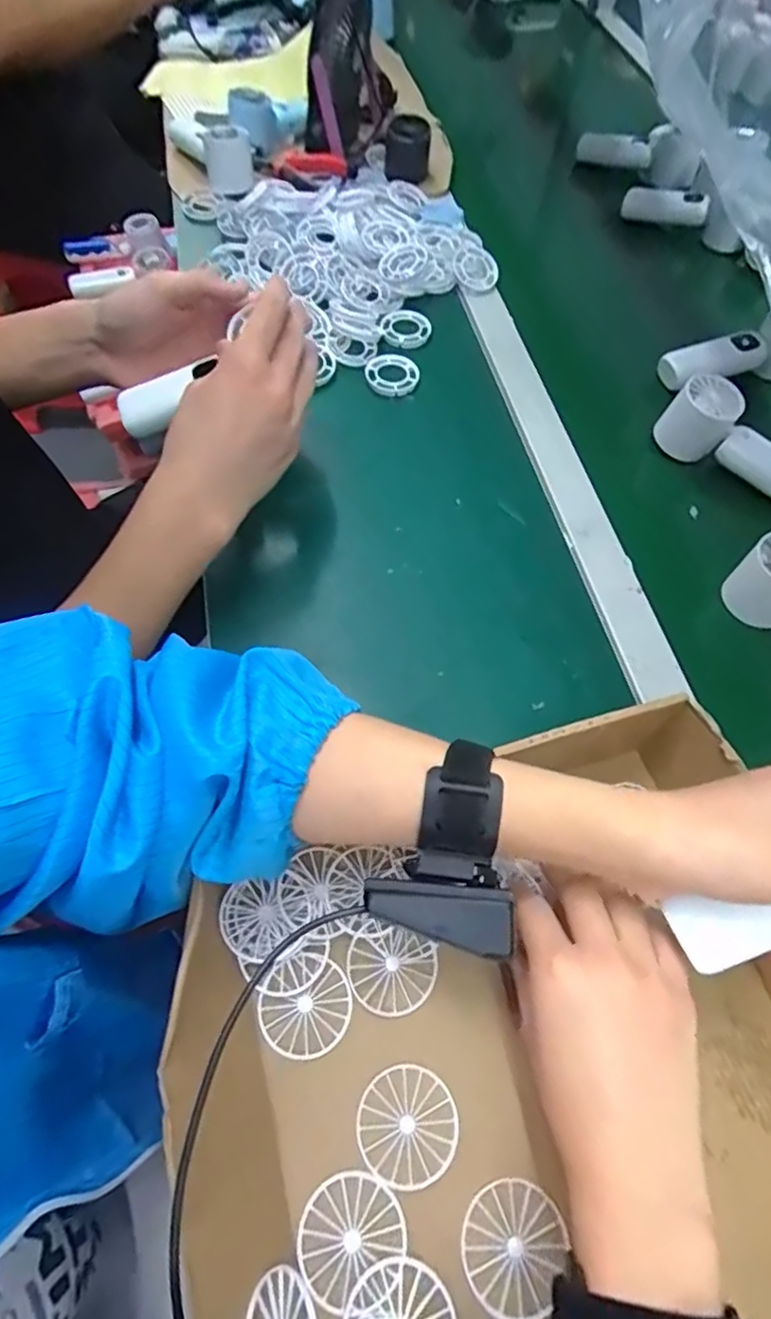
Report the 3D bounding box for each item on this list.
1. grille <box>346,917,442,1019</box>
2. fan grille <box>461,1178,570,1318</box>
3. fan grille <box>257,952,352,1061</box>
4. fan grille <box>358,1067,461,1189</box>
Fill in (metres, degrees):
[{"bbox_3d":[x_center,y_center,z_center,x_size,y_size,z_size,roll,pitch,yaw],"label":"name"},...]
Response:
[{"bbox_3d":[0.003,0.175,0.354,0.050,0.004,0.044,24,66,0],"label":"grille"},{"bbox_3d":[0.060,0.277,0.297,0.046,0.004,0.050,0,61,-1],"label":"fan grille"},{"bbox_3d":[-0.044,0.189,0.344,0.049,0.006,0.048,0,61,-1],"label":"fan grille"},{"bbox_3d":[0.011,0.238,0.321,0.049,0.004,0.049,0,61,-1],"label":"fan grille"}]

